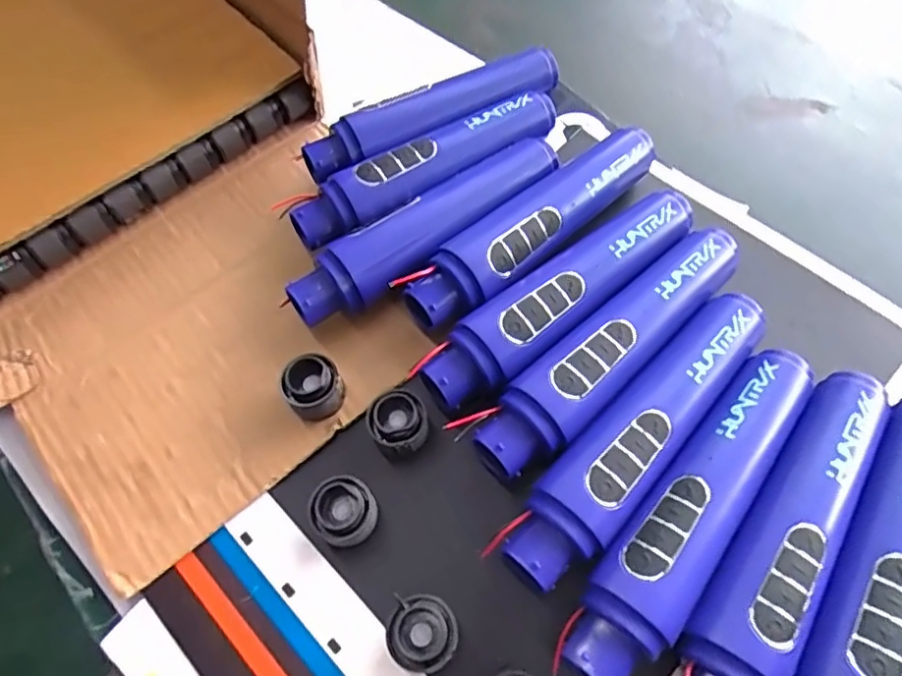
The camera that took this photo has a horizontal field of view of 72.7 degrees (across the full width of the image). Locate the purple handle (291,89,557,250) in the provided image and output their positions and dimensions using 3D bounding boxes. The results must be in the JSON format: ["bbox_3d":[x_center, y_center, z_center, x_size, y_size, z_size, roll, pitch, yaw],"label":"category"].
[{"bbox_3d":[-0.009,-0.100,0.368,0.175,0.040,0.032,-29,64,-13],"label":"purple handle"}]

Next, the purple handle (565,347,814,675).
[{"bbox_3d":[0.110,0.076,0.274,0.040,0.041,0.171,37,69,20],"label":"purple handle"}]

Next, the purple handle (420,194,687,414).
[{"bbox_3d":[0.059,-0.021,0.326,0.176,0.040,0.036,-37,67,-17],"label":"purple handle"}]

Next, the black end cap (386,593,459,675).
[{"bbox_3d":[-0.012,0.127,0.262,0.028,0.025,0.029,-1,61,1],"label":"black end cap"}]

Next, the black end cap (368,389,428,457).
[{"bbox_3d":[-0.025,0.044,0.303,0.027,0.028,0.027,-1,61,1],"label":"black end cap"}]

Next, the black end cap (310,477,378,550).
[{"bbox_3d":[-0.049,0.082,0.286,0.029,0.024,0.028,-1,61,1],"label":"black end cap"}]

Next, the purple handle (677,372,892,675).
[{"bbox_3d":[0.143,0.090,0.265,0.039,0.041,0.171,33,67,18],"label":"purple handle"}]

